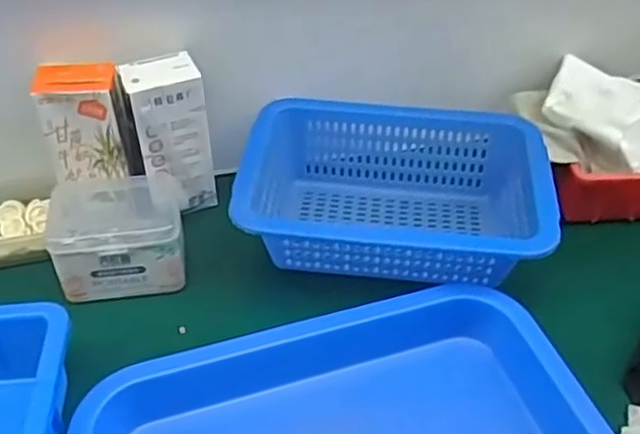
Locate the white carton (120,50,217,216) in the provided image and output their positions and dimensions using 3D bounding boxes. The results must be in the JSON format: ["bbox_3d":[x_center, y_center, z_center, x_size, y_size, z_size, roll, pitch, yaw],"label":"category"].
[{"bbox_3d":[-0.115,-0.061,0.547,0.055,0.123,0.034,-11,45,-13],"label":"white carton"}]

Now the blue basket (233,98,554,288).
[{"bbox_3d":[0.056,-0.015,0.547,0.225,0.074,0.156,5,44,4],"label":"blue basket"}]

